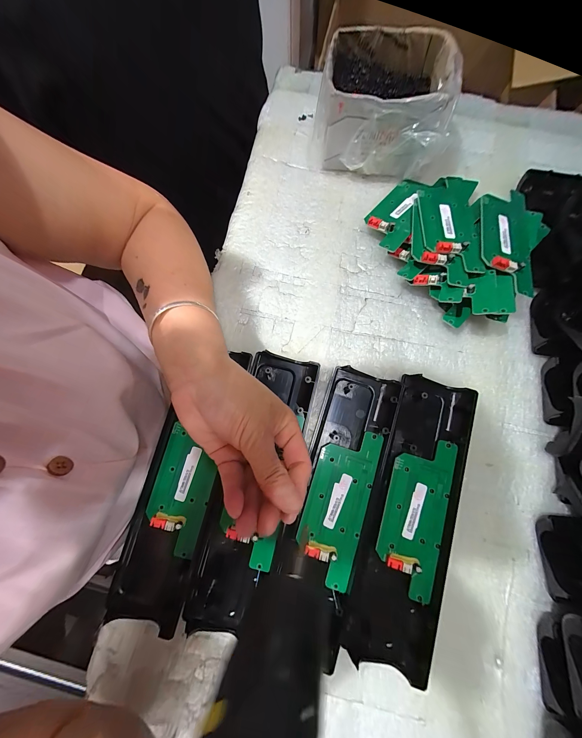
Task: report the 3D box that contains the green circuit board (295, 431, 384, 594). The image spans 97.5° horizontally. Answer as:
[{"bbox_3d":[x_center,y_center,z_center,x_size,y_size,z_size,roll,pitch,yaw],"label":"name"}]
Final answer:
[{"bbox_3d":[0.045,0.124,0.240,0.057,0.008,0.133,17,79,3],"label":"green circuit board"}]

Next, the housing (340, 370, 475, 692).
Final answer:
[{"bbox_3d":[0.116,0.132,0.234,0.080,0.019,0.247,17,79,3],"label":"housing"}]

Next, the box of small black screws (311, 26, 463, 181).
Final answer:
[{"bbox_3d":[0.106,-0.303,0.293,0.142,0.077,0.125,10,79,2],"label":"box of small black screws"}]

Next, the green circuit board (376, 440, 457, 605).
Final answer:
[{"bbox_3d":[0.115,0.131,0.236,0.052,0.013,0.134,17,79,3],"label":"green circuit board"}]

